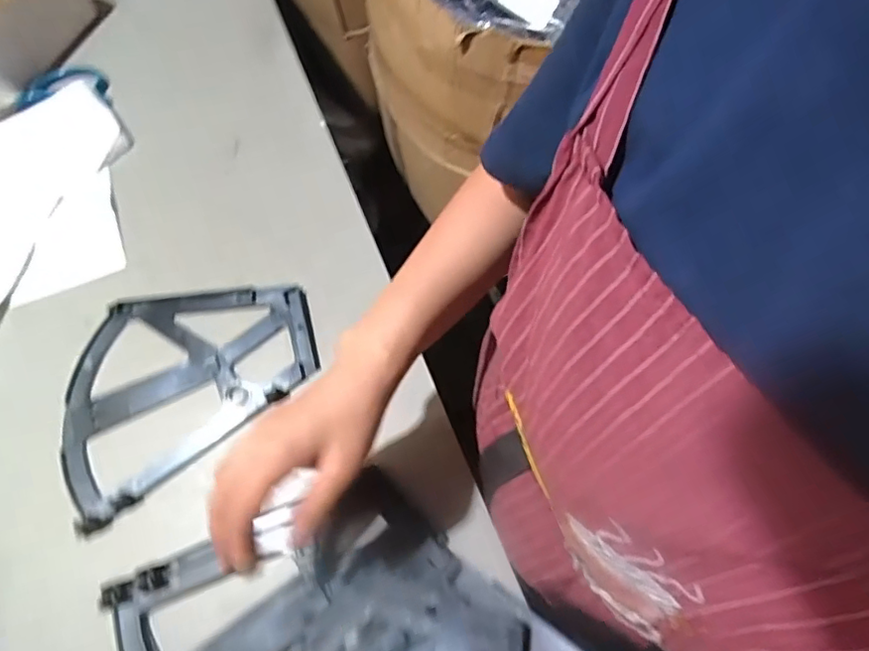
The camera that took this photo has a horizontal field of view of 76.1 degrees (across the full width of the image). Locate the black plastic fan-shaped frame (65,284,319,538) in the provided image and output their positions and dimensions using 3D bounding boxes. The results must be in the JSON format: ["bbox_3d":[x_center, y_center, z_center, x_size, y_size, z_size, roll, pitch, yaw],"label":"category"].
[{"bbox_3d":[-0.253,0.038,0.548,0.263,0.019,0.181,-37,71,-12],"label":"black plastic fan-shaped frame"}]

